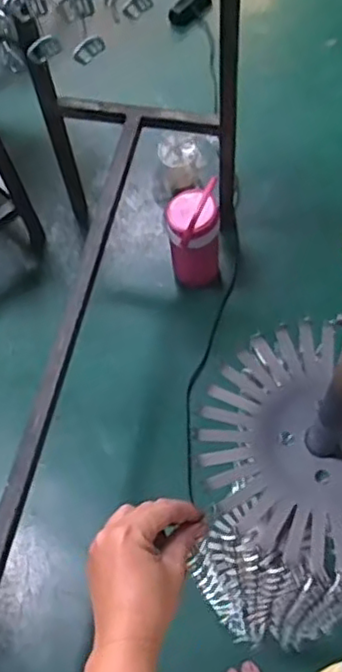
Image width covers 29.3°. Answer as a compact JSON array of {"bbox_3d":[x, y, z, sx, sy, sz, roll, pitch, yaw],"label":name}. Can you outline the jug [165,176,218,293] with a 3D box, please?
[{"bbox_3d":[0.054,-0.189,1.396,0.112,0.271,0.092,-10,65,0],"label":"jug"}]

